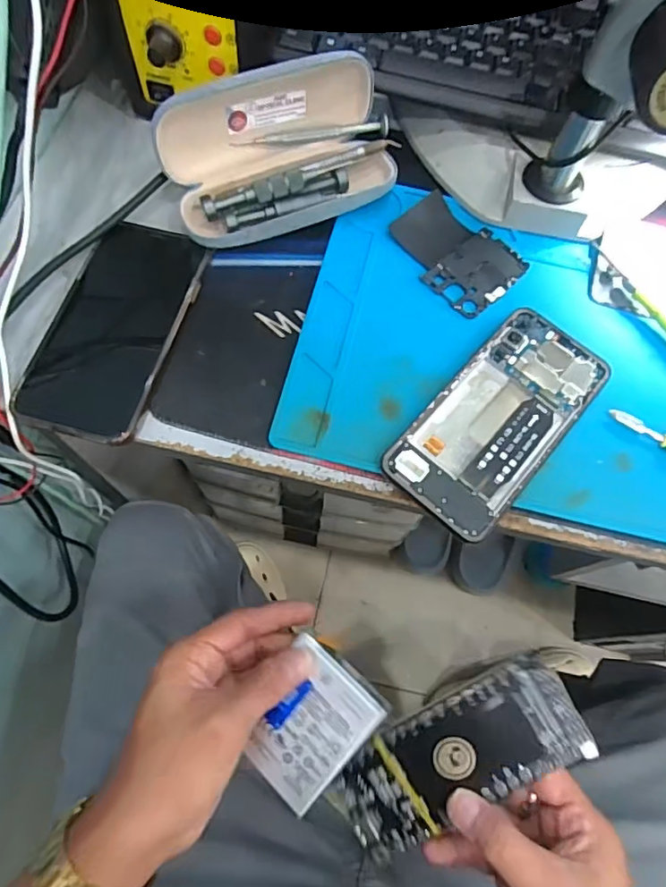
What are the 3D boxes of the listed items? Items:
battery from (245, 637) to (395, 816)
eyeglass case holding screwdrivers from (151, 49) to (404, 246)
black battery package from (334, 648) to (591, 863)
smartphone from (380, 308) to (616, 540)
[{"bbox_3d":[-0.015,0.159,0.307,0.062,0.004,0.076,39,88,18],"label":"battery"},{"bbox_3d":[-0.034,-0.206,0.381,0.166,0.067,0.093,-26,72,-11],"label":"eyeglass case holding screwdrivers"},{"bbox_3d":[0.069,0.175,0.302,0.139,0.007,0.061,-30,84,4],"label":"black battery package"},{"bbox_3d":[0.107,-0.018,0.344,0.078,0.010,0.160,39,73,12],"label":"smartphone"}]

